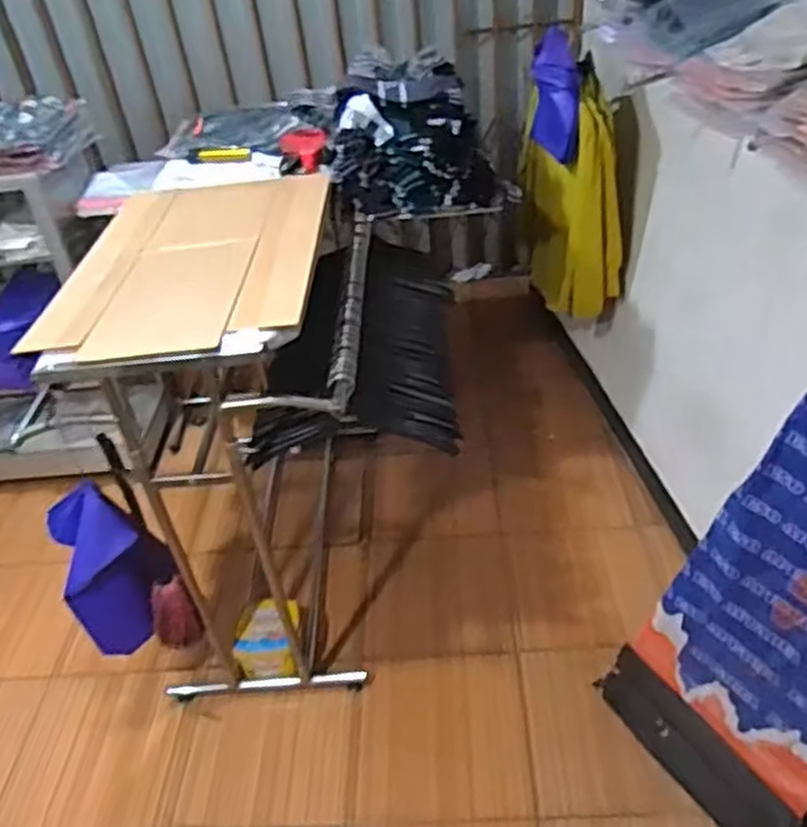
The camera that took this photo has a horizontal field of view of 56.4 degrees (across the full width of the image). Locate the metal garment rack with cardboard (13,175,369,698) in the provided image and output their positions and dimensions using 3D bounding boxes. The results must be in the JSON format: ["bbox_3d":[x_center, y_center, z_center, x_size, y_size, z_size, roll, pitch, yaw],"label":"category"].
[{"bbox_3d":[-0.374,0.067,1.798,0.492,0.977,0.741,-5,39,3],"label":"metal garment rack with cardboard"}]

